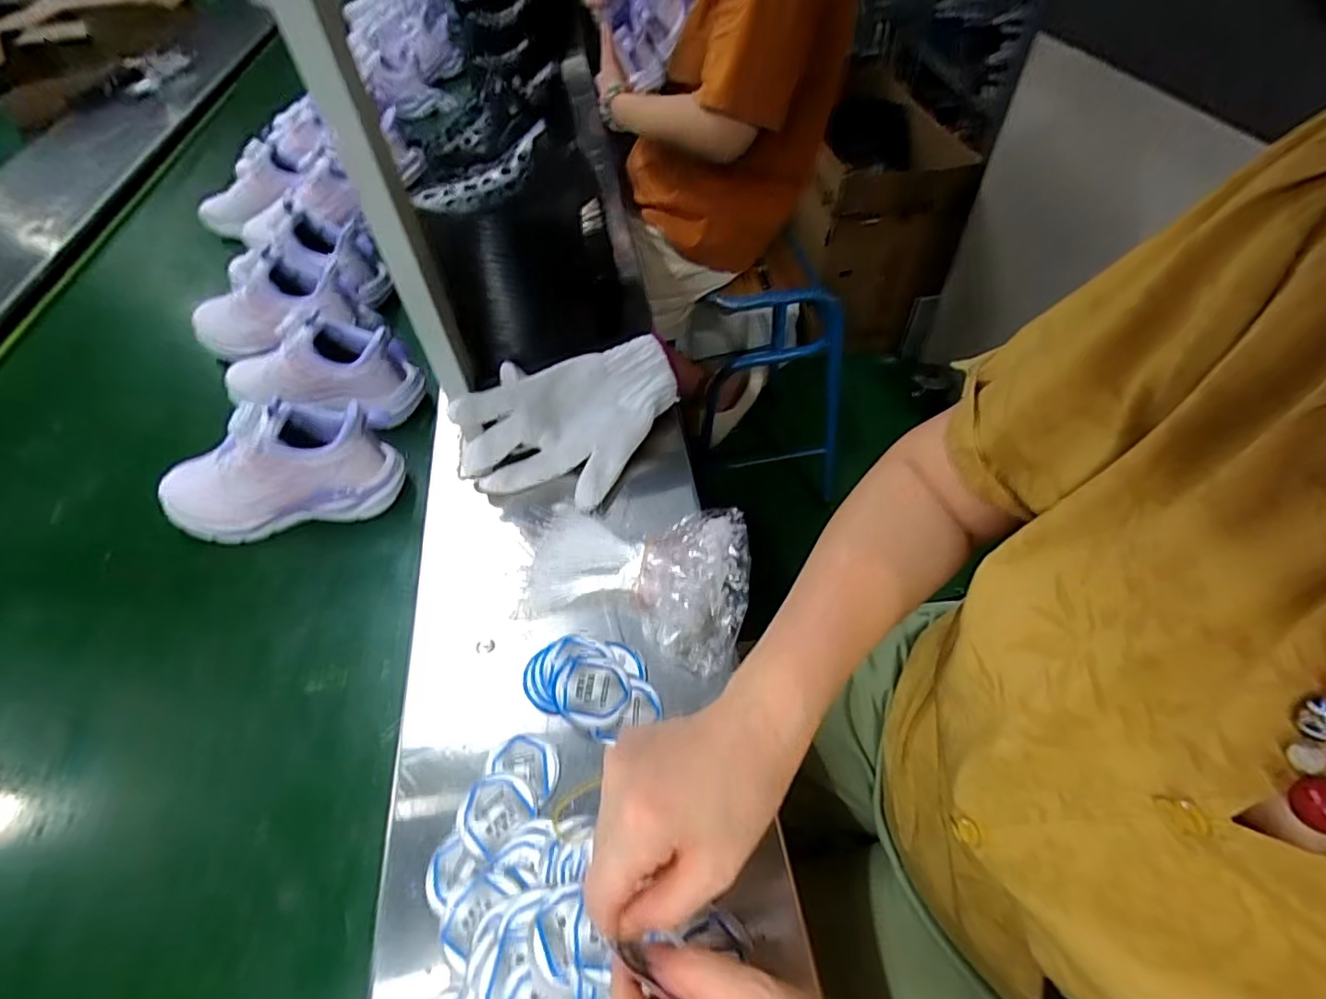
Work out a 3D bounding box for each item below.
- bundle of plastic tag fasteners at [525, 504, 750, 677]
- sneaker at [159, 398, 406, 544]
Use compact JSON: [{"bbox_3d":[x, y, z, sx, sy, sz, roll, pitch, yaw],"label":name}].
[{"bbox_3d":[-0.020,0.060,0.448,0.164,0.027,0.125,5,52,5],"label":"bundle of plastic tag fasteners"},{"bbox_3d":[-0.342,-0.028,0.514,0.196,0.108,0.062,-10,52,-7],"label":"sneaker"}]

